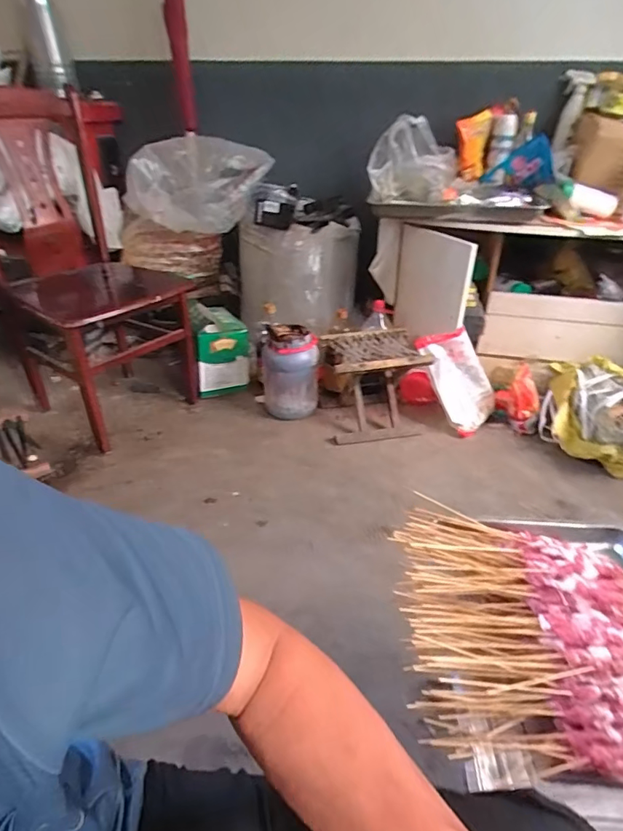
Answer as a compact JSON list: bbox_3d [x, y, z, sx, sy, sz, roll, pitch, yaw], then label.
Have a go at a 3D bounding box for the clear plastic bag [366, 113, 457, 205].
[{"bbox_3d":[0.278,-0.706,1.306,0.236,0.187,0.151,8,34,10],"label":"clear plastic bag"}]

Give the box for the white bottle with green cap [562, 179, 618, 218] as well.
[{"bbox_3d":[0.759,-0.596,1.300,0.154,0.053,0.039,29,40,8],"label":"white bottle with green cap"}]

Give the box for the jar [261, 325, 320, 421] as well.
[{"bbox_3d":[-0.066,-0.128,1.448,0.160,0.270,0.162,-3,34,-7],"label":"jar"}]

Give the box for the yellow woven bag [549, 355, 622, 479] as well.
[{"bbox_3d":[0.846,-0.016,1.337,0.310,0.187,0.379,14,36,18],"label":"yellow woven bag"}]

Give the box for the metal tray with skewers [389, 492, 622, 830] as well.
[{"bbox_3d":[0.306,0.275,0.587,0.375,0.098,0.429,3,34,3],"label":"metal tray with skewers"}]

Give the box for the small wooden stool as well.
[{"bbox_3d":[0.179,-0.091,1.399,0.250,0.250,0.239,-5,34,-9],"label":"small wooden stool"}]

